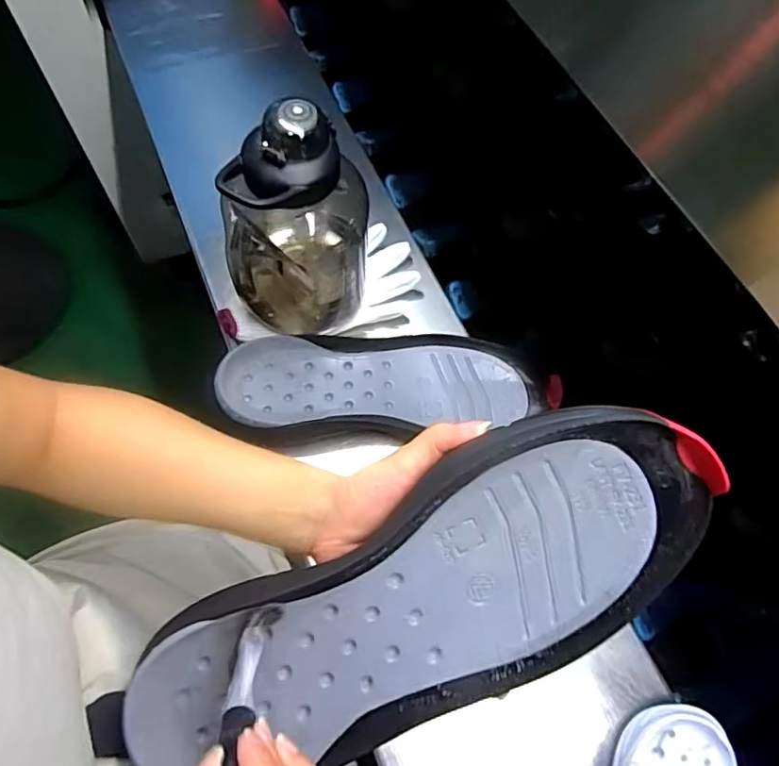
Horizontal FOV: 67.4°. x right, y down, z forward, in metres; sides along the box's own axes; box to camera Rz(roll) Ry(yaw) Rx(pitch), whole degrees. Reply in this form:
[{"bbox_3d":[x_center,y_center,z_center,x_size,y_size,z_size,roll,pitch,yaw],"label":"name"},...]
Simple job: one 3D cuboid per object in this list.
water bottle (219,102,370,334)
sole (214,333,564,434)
[{"bbox_3d":[-0.086,-0.138,0.520,0.127,0.202,0.097,-27,68,-13],"label":"water bottle"},{"bbox_3d":[-0.006,-0.003,0.562,0.311,0.034,0.099,-4,65,-3],"label":"sole"}]

